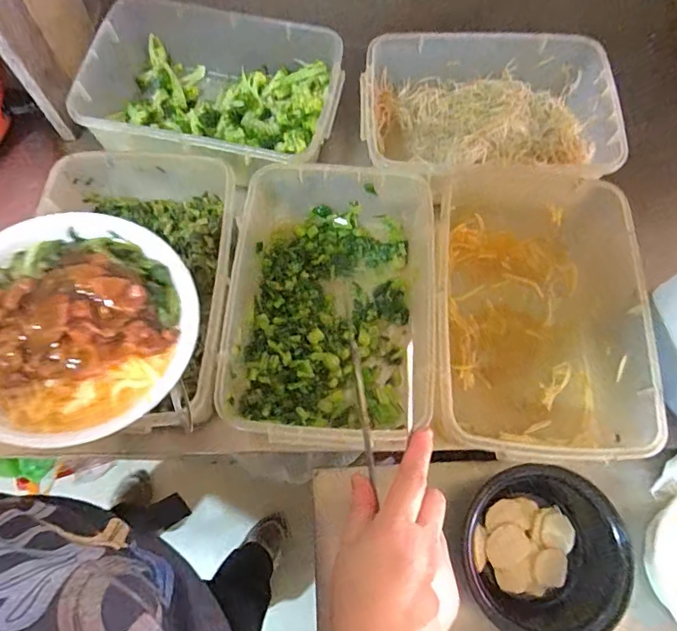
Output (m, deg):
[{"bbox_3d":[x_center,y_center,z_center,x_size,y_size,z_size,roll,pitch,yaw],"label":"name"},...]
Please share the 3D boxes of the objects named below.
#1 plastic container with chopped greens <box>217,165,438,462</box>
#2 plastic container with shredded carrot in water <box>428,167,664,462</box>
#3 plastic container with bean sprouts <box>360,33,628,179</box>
[{"bbox_3d":[-0.014,-0.030,0.554,0.210,0.108,0.306,1,73,-1],"label":"plastic container with chopped greens"},{"bbox_3d":[0.216,-0.004,0.551,0.223,0.109,0.320,4,73,0],"label":"plastic container with shredded carrot in water"},{"bbox_3d":[0.190,-0.257,0.649,0.319,0.089,0.208,3,73,0],"label":"plastic container with bean sprouts"}]

